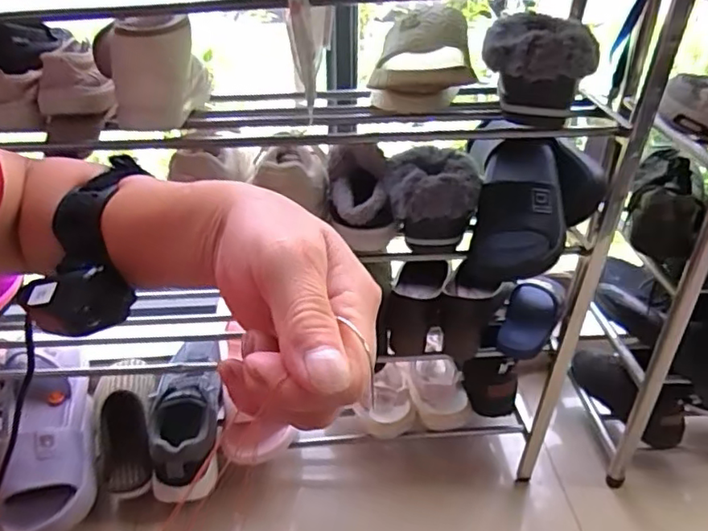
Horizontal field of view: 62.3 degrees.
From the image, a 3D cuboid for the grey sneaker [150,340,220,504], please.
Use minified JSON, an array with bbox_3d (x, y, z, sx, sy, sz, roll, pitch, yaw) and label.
[{"bbox_3d":[-0.231,0.203,0.814,0.088,0.114,0.224,0,55,-1],"label":"grey sneaker"}]

